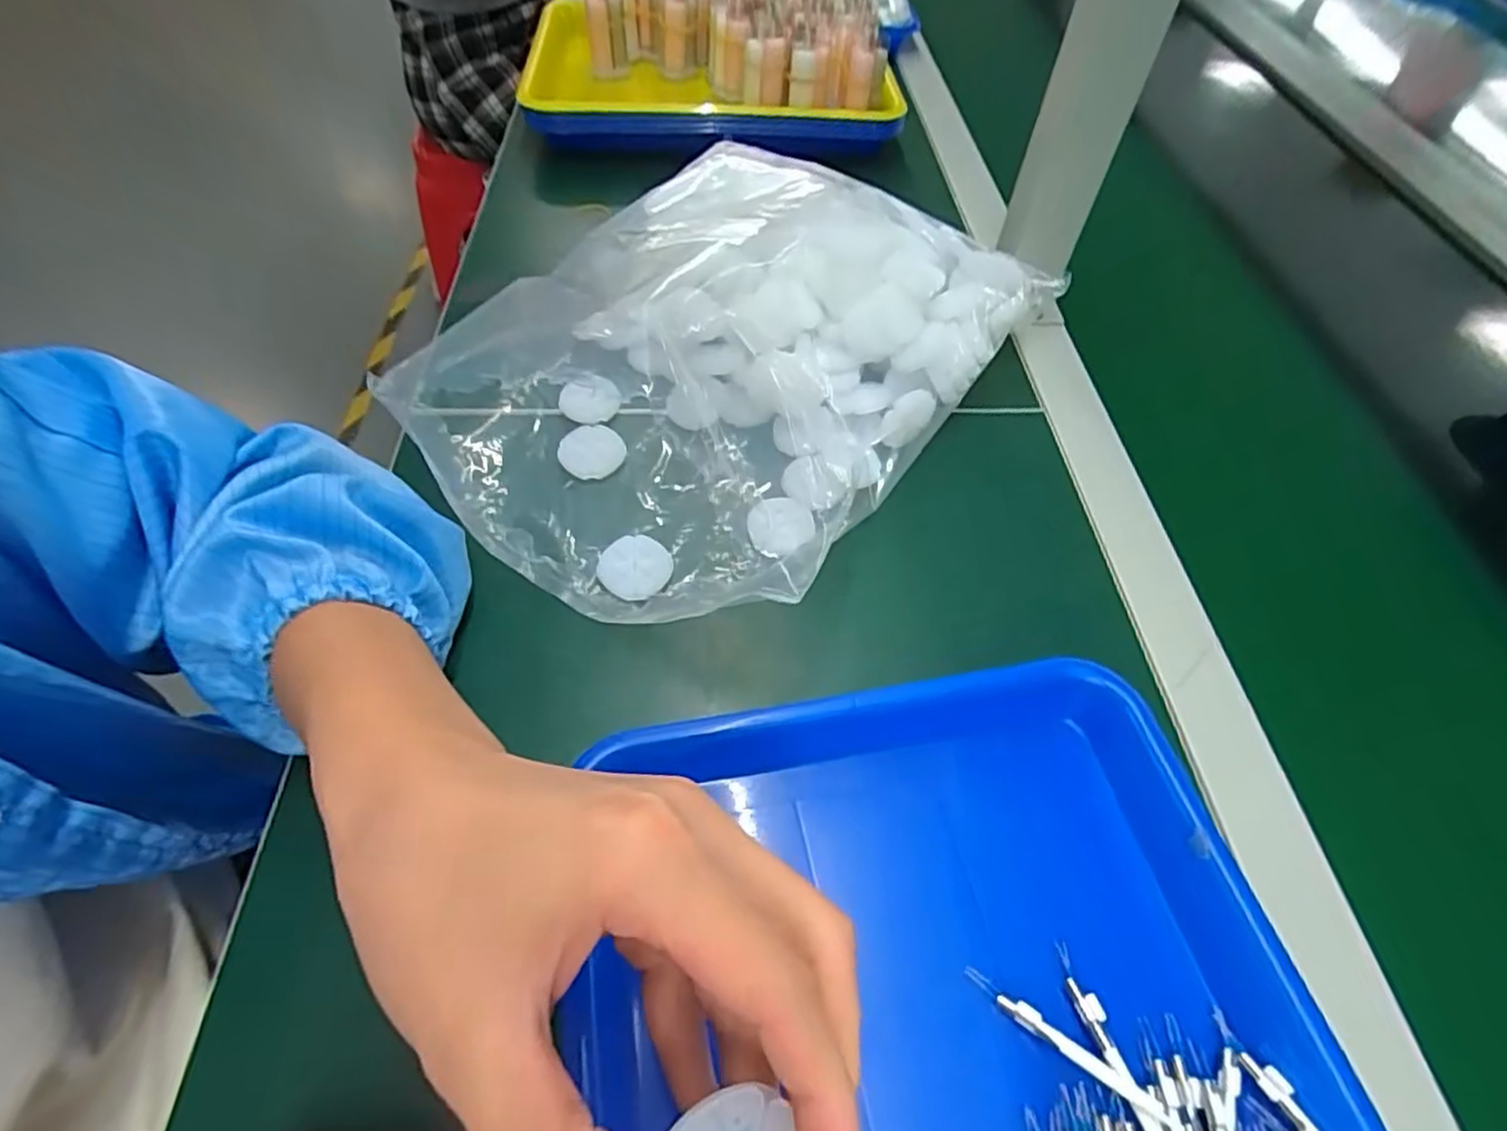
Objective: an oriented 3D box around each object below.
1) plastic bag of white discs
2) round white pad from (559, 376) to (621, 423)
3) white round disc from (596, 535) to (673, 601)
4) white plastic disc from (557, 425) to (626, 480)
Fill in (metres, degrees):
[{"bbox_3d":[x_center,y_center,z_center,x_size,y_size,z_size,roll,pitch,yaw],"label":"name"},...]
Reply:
[{"bbox_3d":[-0.020,-0.141,0.412,0.263,0.100,0.346,35,62,23],"label":"plastic bag of white discs"},{"bbox_3d":[-0.102,-0.104,0.433,0.036,0.006,0.033,1,55,-1],"label":"round white pad"},{"bbox_3d":[-0.060,0.001,0.358,0.038,0.007,0.034,11,55,6],"label":"white round disc"},{"bbox_3d":[-0.096,-0.067,0.411,0.036,0.004,0.036,1,55,-1],"label":"white plastic disc"}]

